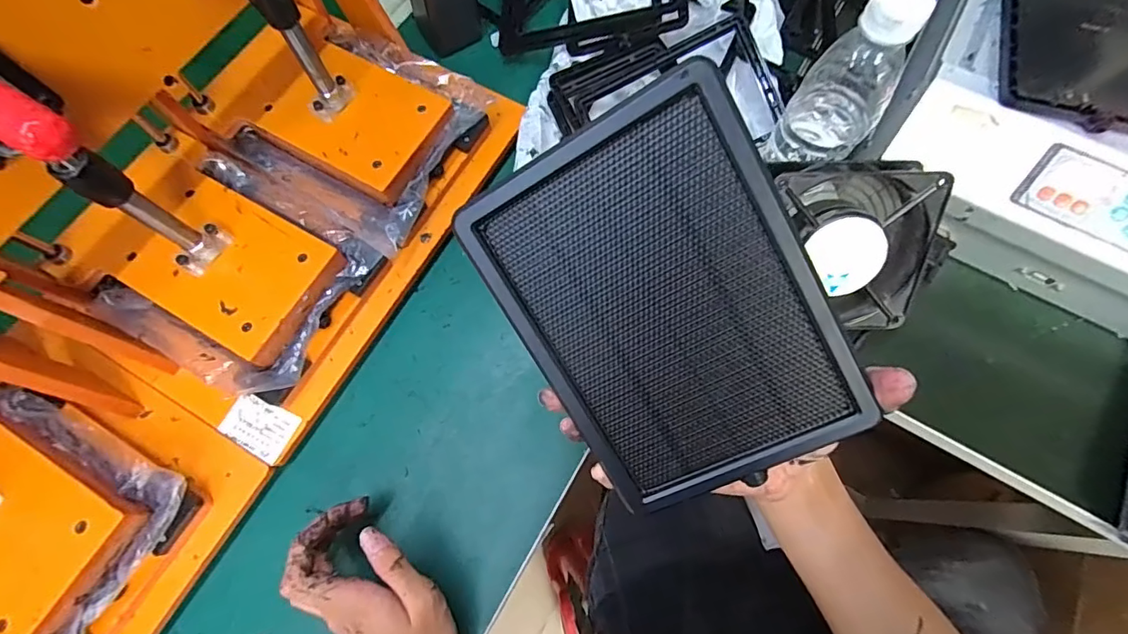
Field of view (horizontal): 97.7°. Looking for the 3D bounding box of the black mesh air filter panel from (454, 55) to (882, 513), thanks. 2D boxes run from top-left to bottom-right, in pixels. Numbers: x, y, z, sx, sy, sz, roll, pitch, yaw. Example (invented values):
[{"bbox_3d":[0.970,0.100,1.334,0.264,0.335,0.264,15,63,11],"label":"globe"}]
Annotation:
[{"bbox_3d":[0.043,-0.001,0.207,0.113,0.015,0.160,-27,101,17],"label":"black mesh air filter panel"}]

